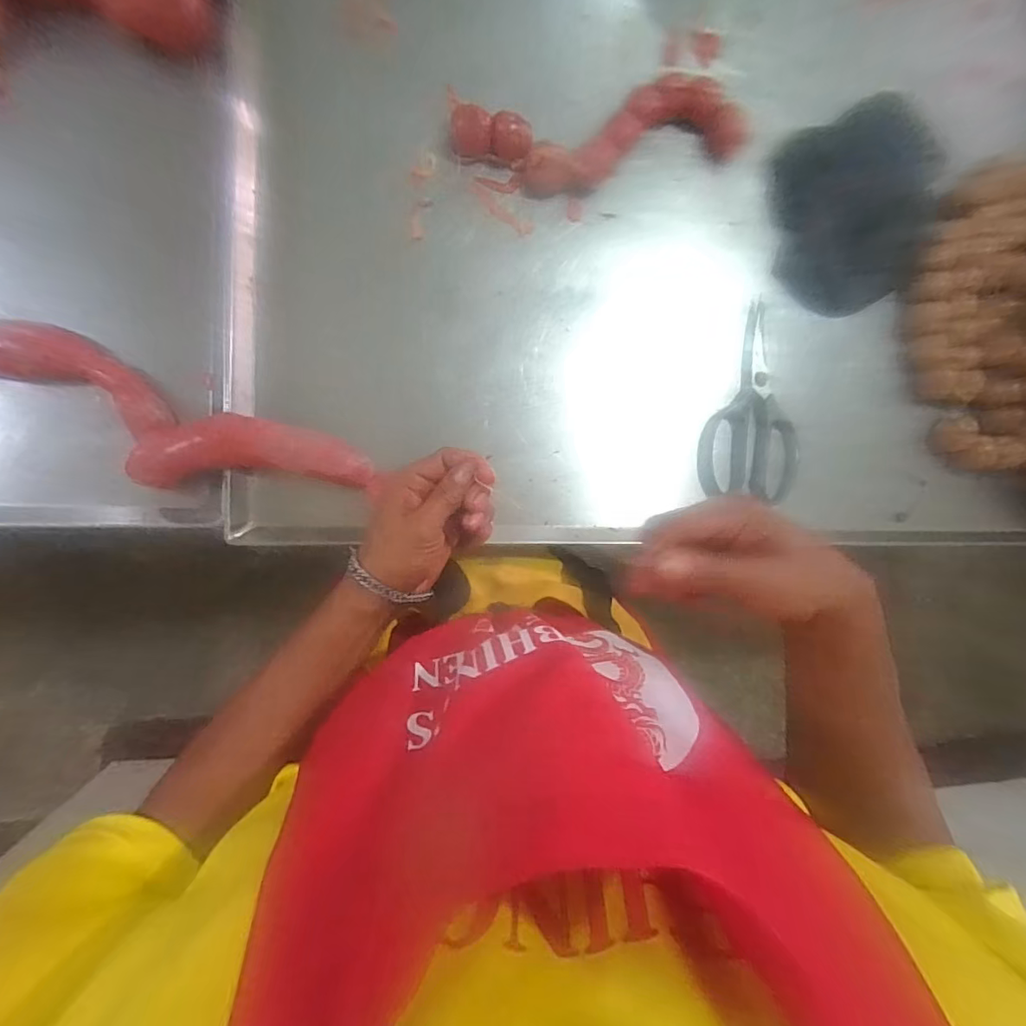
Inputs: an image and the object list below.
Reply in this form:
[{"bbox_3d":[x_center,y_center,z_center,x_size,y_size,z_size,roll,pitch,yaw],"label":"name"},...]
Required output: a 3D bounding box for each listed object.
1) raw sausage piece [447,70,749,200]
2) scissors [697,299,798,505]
[{"bbox_3d":[0.089,-0.350,0.467,0.284,0.026,0.082,-15,93,-10],"label":"raw sausage piece"},{"bbox_3d":[0.246,-0.114,0.510,0.103,0.015,0.196,4,90,-10],"label":"scissors"}]

